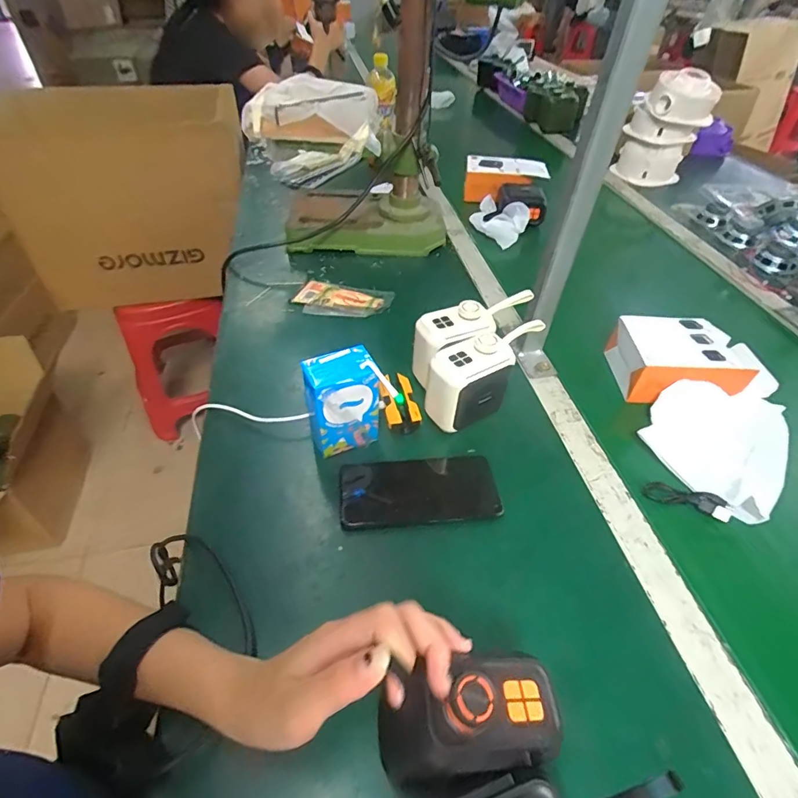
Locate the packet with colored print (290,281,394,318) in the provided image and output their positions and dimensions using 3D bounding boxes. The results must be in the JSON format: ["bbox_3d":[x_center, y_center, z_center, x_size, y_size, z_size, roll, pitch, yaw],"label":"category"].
[{"bbox_3d":[-0.084,-0.152,0.687,0.143,0.012,0.082,7,45,3],"label":"packet with colored print"}]

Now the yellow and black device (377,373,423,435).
[{"bbox_3d":[-0.001,0.003,0.522,0.040,0.030,0.074,-10,46,-14],"label":"yellow and black device"}]

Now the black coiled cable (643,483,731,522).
[{"bbox_3d":[0.291,0.102,0.459,0.074,0.011,0.025,11,44,25],"label":"black coiled cable"}]

